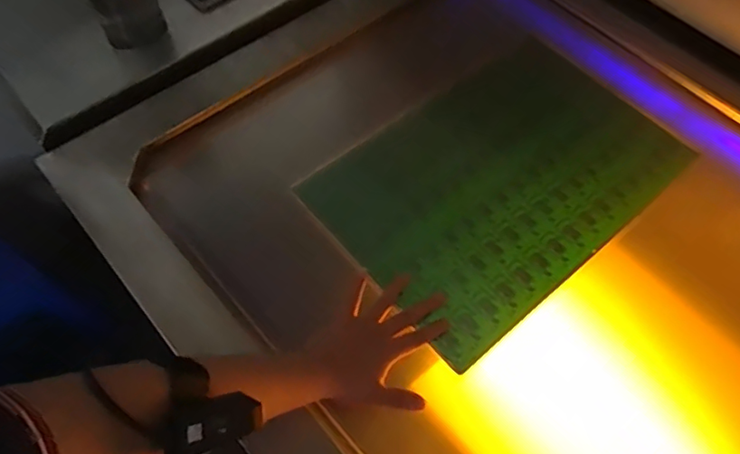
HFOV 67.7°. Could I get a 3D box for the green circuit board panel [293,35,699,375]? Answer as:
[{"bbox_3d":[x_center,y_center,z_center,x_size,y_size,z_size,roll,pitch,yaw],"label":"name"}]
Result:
[{"bbox_3d":[0.183,-0.074,0.762,0.477,0.011,0.320,-36,66,-22],"label":"green circuit board panel"}]

